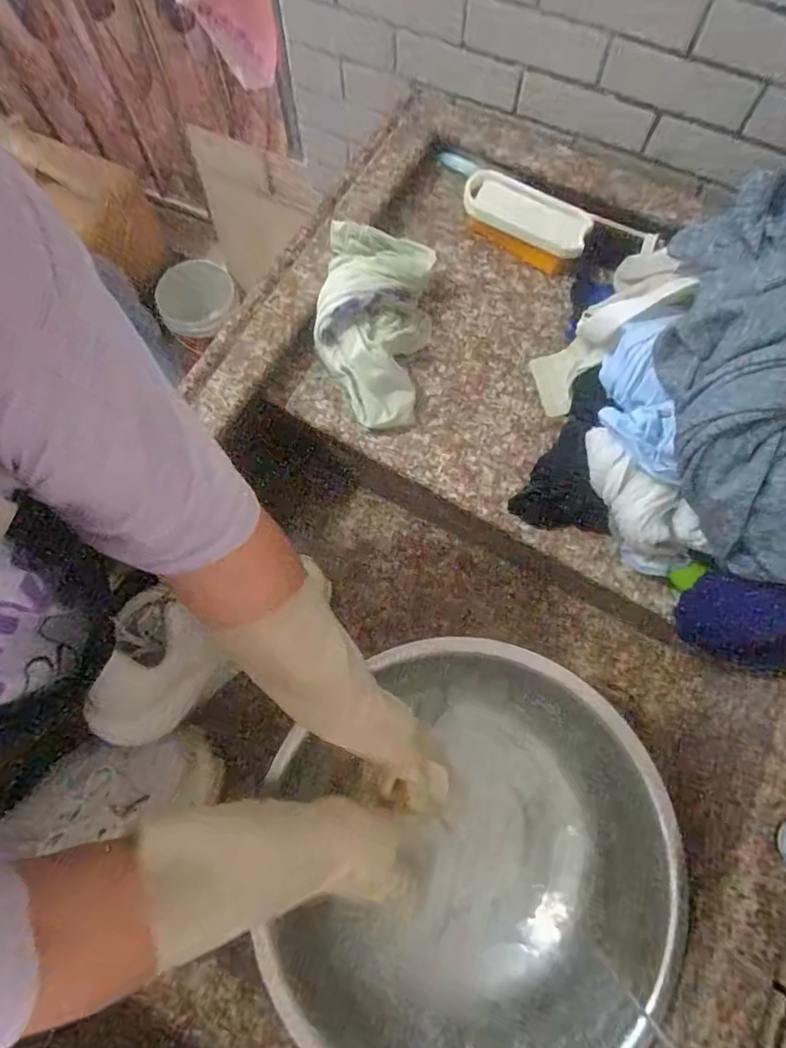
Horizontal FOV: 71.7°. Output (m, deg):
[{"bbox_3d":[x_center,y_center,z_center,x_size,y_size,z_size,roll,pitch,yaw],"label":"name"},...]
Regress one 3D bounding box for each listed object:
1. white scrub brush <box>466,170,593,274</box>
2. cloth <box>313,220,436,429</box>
[{"bbox_3d":[0.149,-0.344,0.620,0.142,0.045,0.065,24,75,8],"label":"white scrub brush"},{"bbox_3d":[-0.020,-0.200,0.554,0.103,0.082,0.191,8,73,3],"label":"cloth"}]

